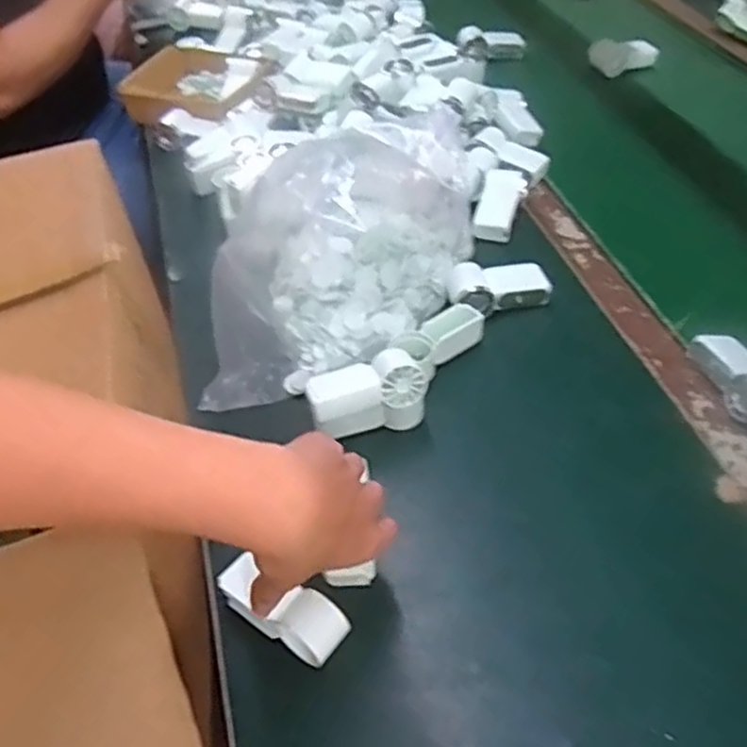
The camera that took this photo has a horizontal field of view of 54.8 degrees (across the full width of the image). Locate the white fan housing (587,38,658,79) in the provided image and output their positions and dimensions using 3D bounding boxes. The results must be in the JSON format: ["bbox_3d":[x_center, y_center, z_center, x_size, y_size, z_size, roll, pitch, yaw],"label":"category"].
[{"bbox_3d":[0.349,-0.438,1.007,0.095,0.039,0.046,0,48,3],"label":"white fan housing"}]

